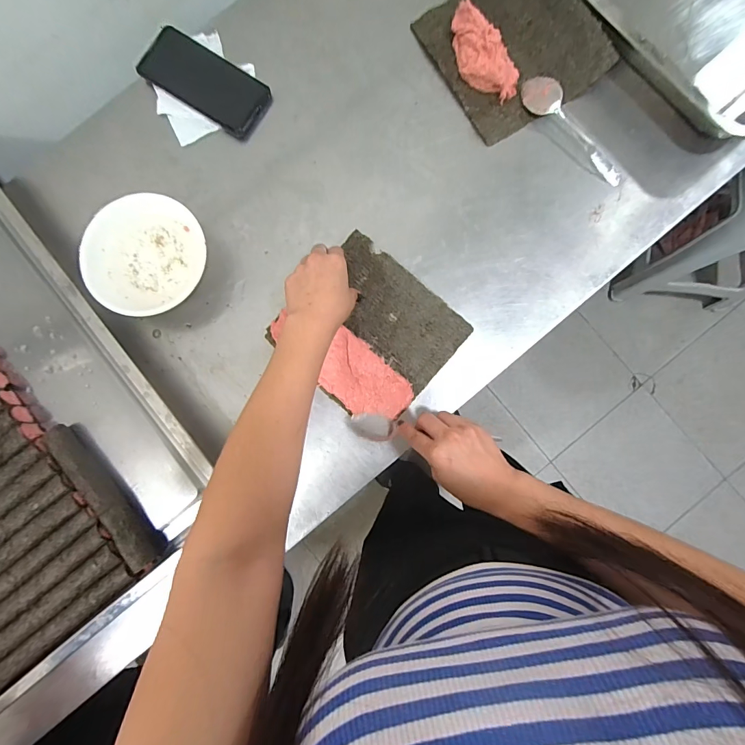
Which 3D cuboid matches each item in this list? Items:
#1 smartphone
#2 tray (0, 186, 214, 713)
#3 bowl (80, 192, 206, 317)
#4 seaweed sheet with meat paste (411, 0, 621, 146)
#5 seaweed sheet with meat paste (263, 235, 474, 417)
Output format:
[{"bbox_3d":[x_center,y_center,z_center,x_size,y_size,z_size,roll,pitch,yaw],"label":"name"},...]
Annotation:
[{"bbox_3d":[-0.219,-0.381,0.498,0.163,0.013,0.076,32,89,2],"label":"smartphone"},{"bbox_3d":[-0.485,0.043,0.466,0.395,0.055,0.602,-37,88,-1],"label":"tray"},{"bbox_3d":[-0.273,-0.140,0.472,0.141,0.048,0.147,0,88,1],"label":"bowl"},{"bbox_3d":[0.175,-0.424,0.479,0.176,0.041,0.197,-31,88,0],"label":"seaweed sheet with meat paste"},{"bbox_3d":[-0.004,-0.050,0.473,0.189,0.015,0.176,41,89,2],"label":"seaweed sheet with meat paste"}]

